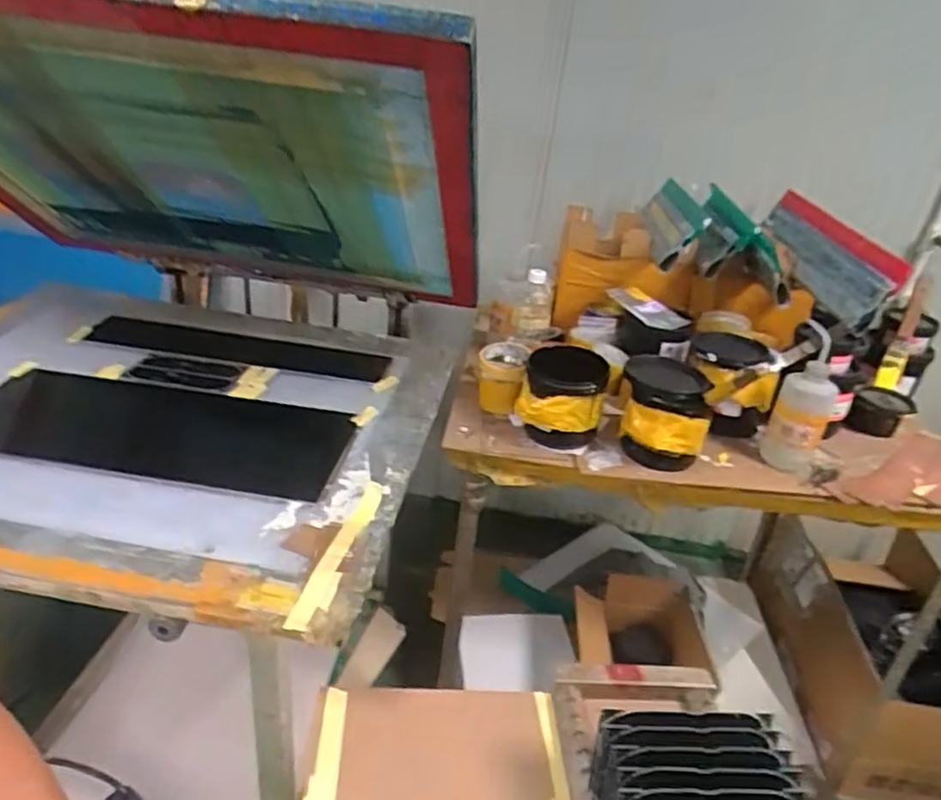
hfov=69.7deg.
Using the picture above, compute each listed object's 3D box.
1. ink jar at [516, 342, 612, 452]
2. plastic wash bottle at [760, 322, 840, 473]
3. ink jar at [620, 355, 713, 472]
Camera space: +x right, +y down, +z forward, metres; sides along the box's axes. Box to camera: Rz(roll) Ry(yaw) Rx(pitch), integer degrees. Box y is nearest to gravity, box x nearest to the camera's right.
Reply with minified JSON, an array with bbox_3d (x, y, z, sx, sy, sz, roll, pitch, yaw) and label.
[{"bbox_3d":[0.137,0.001,1.032,0.126,0.125,0.132,5,29,-3],"label":"ink jar"},{"bbox_3d":[0.497,0.007,1.007,0.077,0.201,0.071,22,33,26],"label":"plastic wash bottle"},{"bbox_3d":[0.285,0.023,1.012,0.128,0.128,0.133,12,30,9],"label":"ink jar"}]

